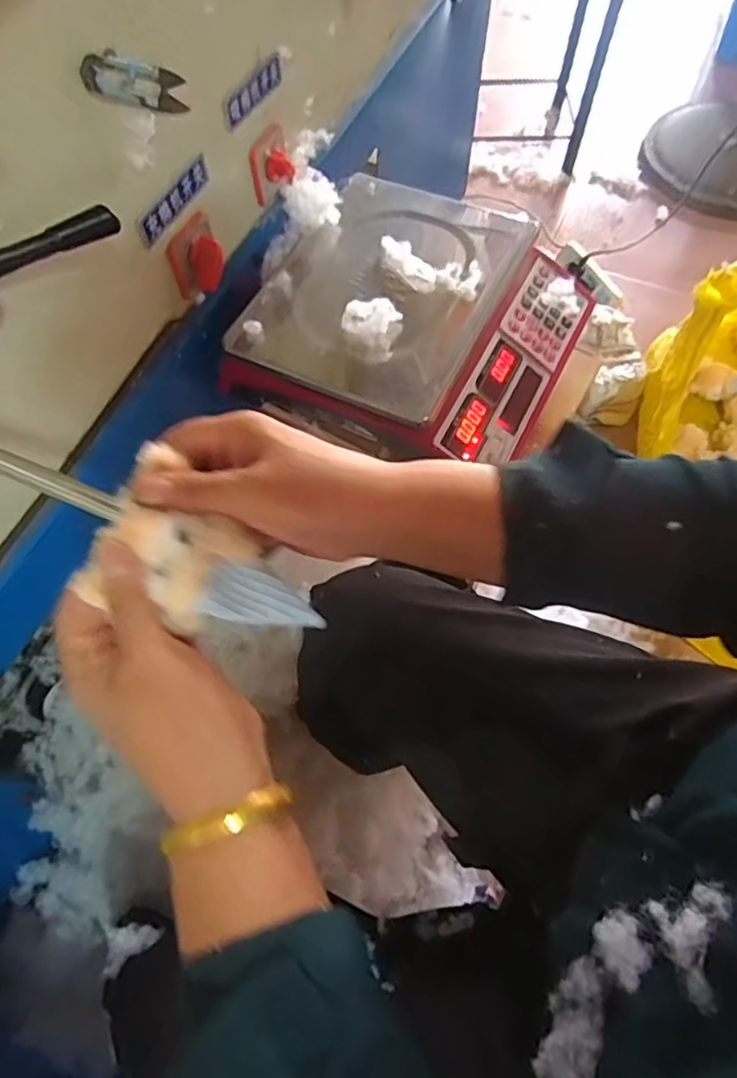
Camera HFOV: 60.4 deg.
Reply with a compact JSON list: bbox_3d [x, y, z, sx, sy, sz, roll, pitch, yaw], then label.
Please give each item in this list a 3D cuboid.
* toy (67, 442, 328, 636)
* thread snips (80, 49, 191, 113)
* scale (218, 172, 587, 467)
[{"bbox_3d":[-0.071,0.009,0.308,0.106,0.050,0.071,20,82,-4],"label":"toy"},{"bbox_3d":[-0.172,-0.341,0.474,0.007,0.028,0.113,22,31,12],"label":"thread snips"},{"bbox_3d":[0.051,-0.236,0.671,0.310,0.080,0.309,26,67,13],"label":"scale"}]

